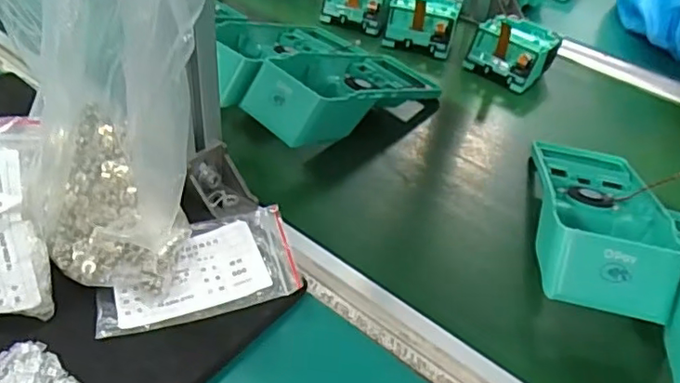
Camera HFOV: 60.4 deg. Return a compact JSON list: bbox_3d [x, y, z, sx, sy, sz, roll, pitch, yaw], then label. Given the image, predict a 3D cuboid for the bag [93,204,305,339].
[{"bbox_3d":[-0.089,0.045,0.365,0.117,0.009,0.075,-8,43,-17],"label":"bag"}]

